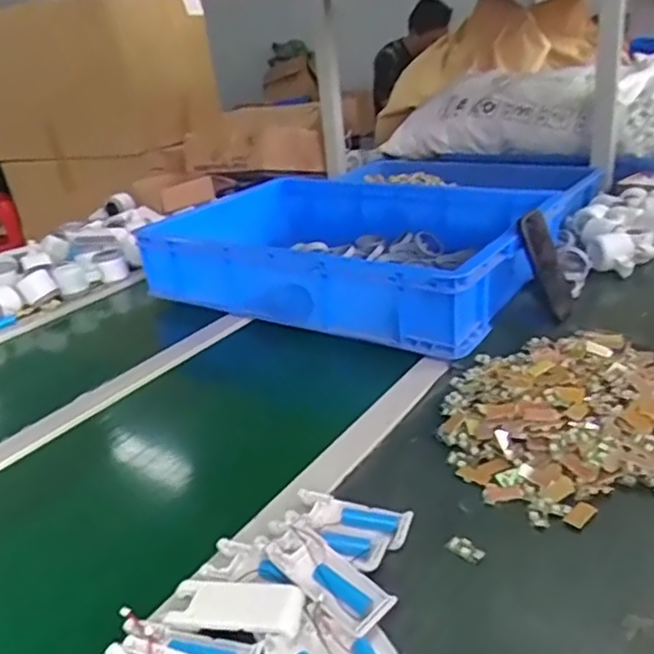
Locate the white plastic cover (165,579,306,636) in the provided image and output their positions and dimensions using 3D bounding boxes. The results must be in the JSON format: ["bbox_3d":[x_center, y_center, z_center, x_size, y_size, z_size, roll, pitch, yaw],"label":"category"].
[{"bbox_3d":[-0.068,0.209,0.483,0.100,0.009,0.040,0,25,12],"label":"white plastic cover"}]

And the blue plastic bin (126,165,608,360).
[{"bbox_3d":[0.012,-0.134,1.077,0.638,0.120,0.401,10,29,30],"label":"blue plastic bin"}]

